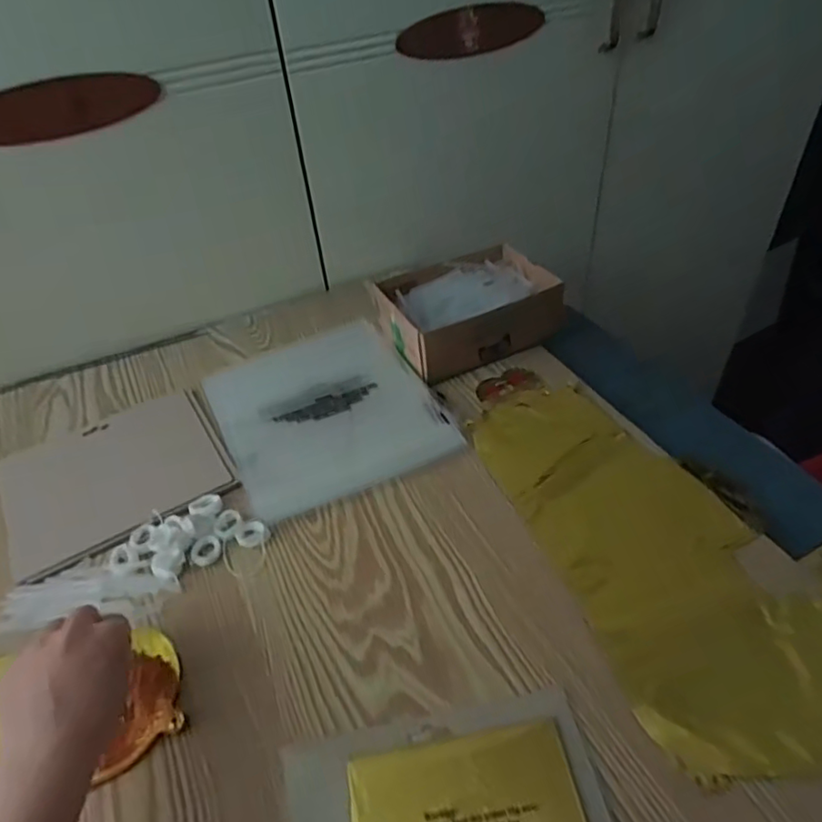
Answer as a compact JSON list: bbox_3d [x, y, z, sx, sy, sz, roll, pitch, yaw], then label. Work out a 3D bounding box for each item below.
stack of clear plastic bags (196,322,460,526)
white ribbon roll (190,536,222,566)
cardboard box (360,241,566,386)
[{"bbox_3d":[-0.092,-0.005,0.626,0.205,0.013,0.241,-22,46,-18],"label":"stack of clear plastic bags"},{"bbox_3d":[-0.174,0.118,0.506,0.025,0.004,0.027,-2,43,2],"label":"white ribbon roll"},{"bbox_3d":[0.062,-0.120,0.685,0.184,0.058,0.145,-20,46,-16],"label":"cardboard box"}]

